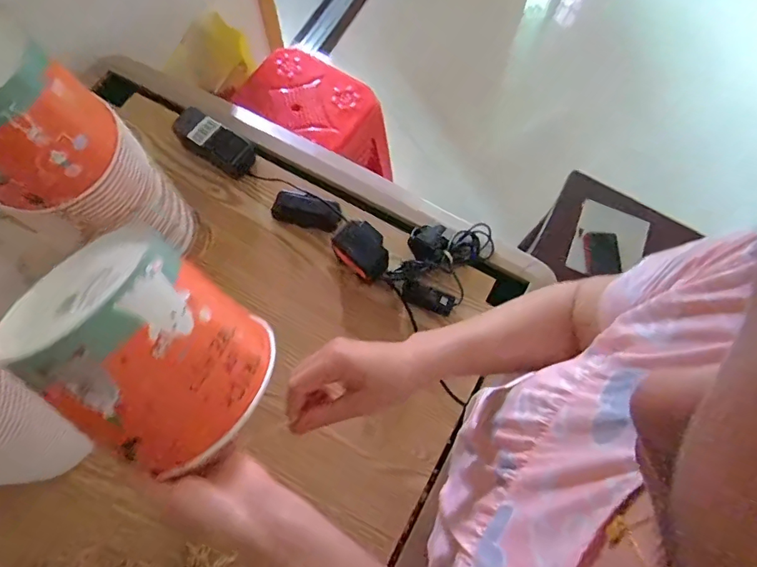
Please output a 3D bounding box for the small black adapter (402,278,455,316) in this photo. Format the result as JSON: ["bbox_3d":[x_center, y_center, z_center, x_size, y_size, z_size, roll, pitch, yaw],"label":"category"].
[{"bbox_3d":[0.074,0.021,0.707,0.079,0.016,0.033,20,71,6],"label":"small black adapter"}]

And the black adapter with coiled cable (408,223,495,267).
[{"bbox_3d":[0.116,-0.059,0.744,0.138,0.038,0.080,-2,70,-2],"label":"black adapter with coiled cable"}]

